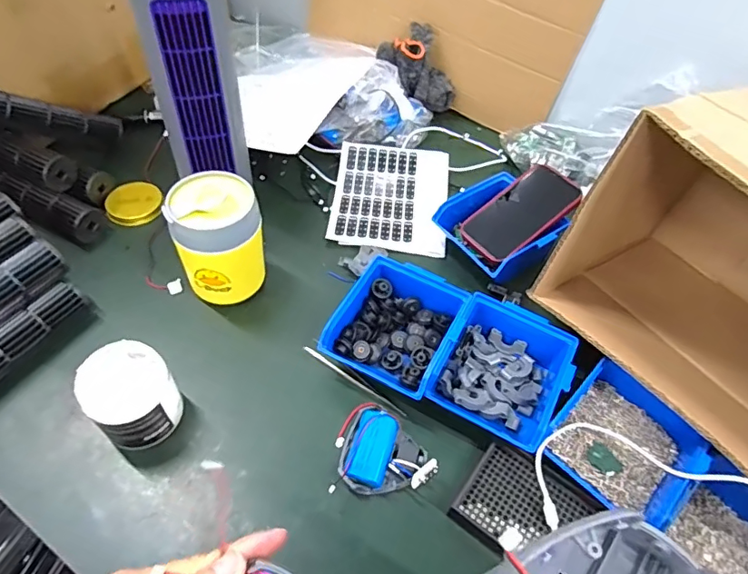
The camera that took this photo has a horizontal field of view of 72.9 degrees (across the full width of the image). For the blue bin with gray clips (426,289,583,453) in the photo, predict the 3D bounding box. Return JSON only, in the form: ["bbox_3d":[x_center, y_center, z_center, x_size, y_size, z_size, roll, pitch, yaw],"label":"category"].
[{"bbox_3d":[0.130,0.083,0.515,0.114,0.055,0.132,26,55,15],"label":"blue bin with gray clips"}]

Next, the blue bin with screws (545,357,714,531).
[{"bbox_3d":[0.237,0.144,0.481,0.120,0.054,0.116,-37,64,-28],"label":"blue bin with screws"}]

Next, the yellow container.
[{"bbox_3d":[-0.167,-0.048,0.554,0.088,0.138,0.076,-23,58,-21],"label":"yellow container"}]

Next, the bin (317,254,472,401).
[{"bbox_3d":[0.027,0.041,0.543,0.117,0.058,0.143,24,54,13],"label":"bin"}]

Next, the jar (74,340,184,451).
[{"bbox_3d":[-0.224,0.101,0.471,0.073,0.072,0.077,2,53,-3],"label":"jar"}]

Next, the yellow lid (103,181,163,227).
[{"bbox_3d":[-0.320,-0.113,0.676,0.070,0.013,0.071,2,53,-3],"label":"yellow lid"}]

